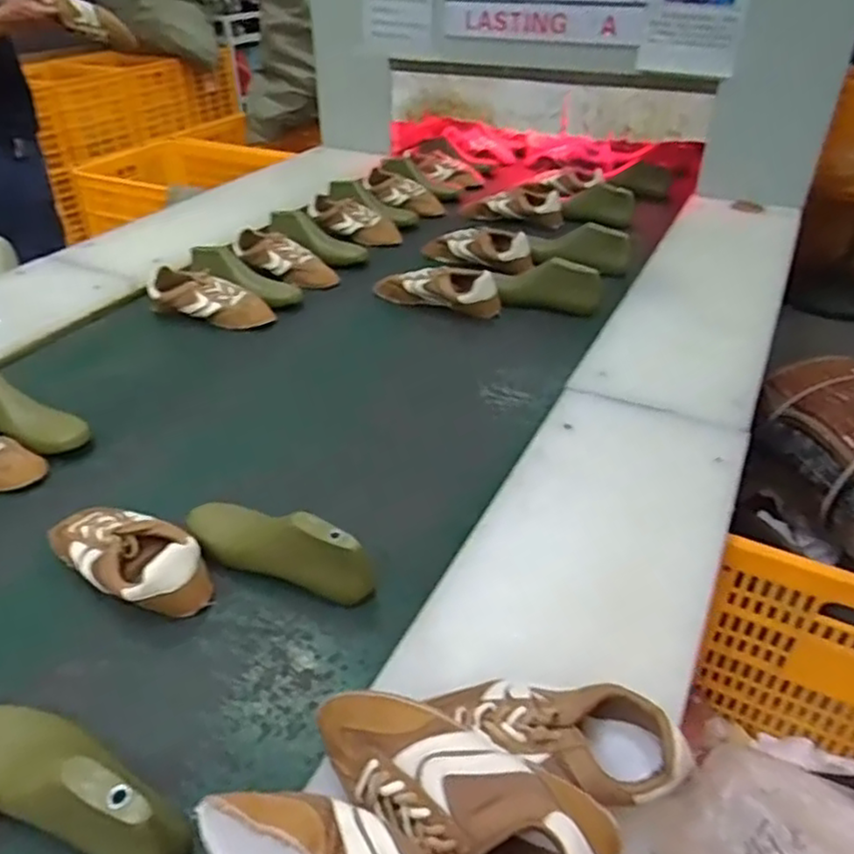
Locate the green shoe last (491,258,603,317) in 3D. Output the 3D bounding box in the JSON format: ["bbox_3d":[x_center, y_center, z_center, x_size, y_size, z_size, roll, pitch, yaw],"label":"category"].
[{"bbox_3d":[0.226,-0.254,1.247,0.211,0.097,0.081,23,43,28],"label":"green shoe last"}]

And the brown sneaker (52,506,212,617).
[{"bbox_3d":[-0.326,0.130,0.740,0.217,0.067,0.089,21,42,27],"label":"brown sneaker"}]

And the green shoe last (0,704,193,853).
[{"bbox_3d":[-0.292,0.279,0.544,0.234,0.092,0.068,6,36,29],"label":"green shoe last"}]

